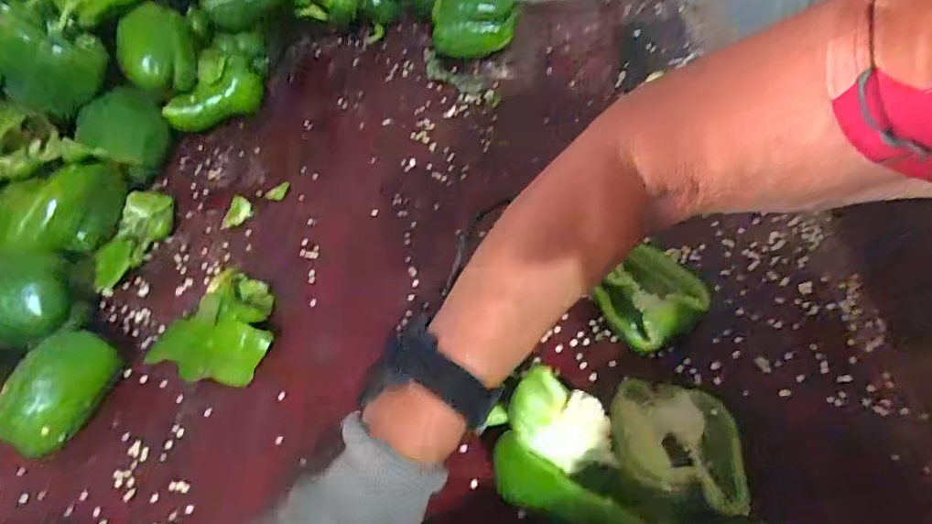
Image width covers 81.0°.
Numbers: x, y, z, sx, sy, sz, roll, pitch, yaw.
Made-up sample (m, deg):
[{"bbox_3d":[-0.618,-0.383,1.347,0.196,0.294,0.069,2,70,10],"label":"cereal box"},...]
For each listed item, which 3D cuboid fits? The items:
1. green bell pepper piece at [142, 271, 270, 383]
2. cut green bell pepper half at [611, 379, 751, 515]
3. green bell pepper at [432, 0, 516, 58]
[{"bbox_3d":[-0.192,0.056,0.413,0.104,0.043,0.079,-30,54,-16],"label":"green bell pepper piece"},{"bbox_3d":[0.126,0.106,0.331,0.077,0.045,0.081,7,53,13],"label":"cut green bell pepper half"},{"bbox_3d":[0.010,-0.296,0.664,0.098,0.069,0.073,-13,51,-3],"label":"green bell pepper"}]

